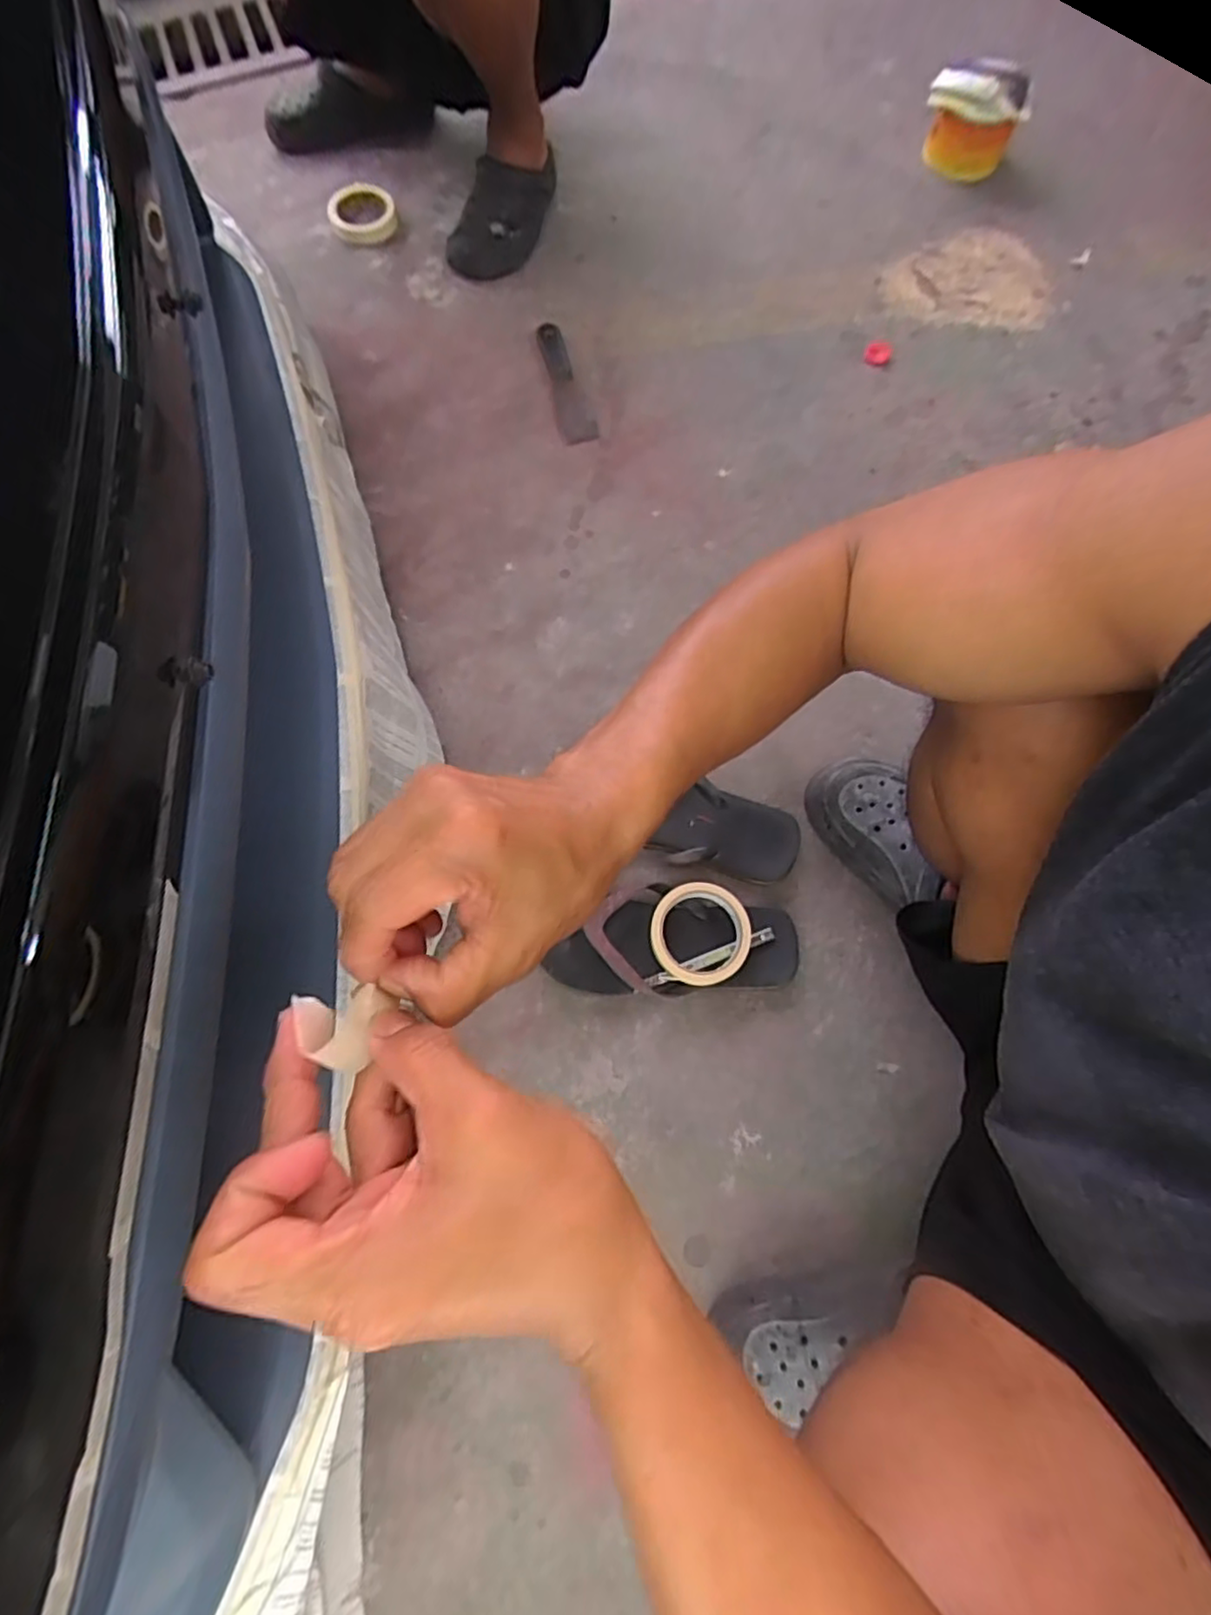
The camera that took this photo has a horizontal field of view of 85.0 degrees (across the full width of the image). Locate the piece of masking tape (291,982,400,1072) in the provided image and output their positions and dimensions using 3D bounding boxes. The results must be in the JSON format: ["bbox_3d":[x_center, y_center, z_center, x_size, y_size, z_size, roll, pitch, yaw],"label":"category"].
[{"bbox_3d":[-0.097,0.079,0.240,0.030,0.023,0.026,9,73,4],"label":"piece of masking tape"}]

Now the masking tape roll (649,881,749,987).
[{"bbox_3d":[0.096,0.126,0.659,0.098,0.021,0.099,0,72,1],"label":"masking tape roll"}]

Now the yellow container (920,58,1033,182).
[{"bbox_3d":[0.645,-1.204,1.165,0.161,0.095,0.172,14,73,5],"label":"yellow container"}]

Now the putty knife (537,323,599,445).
[{"bbox_3d":[-0.054,-0.593,0.915,0.048,0.020,0.205,-13,72,-3],"label":"putty knife"}]

